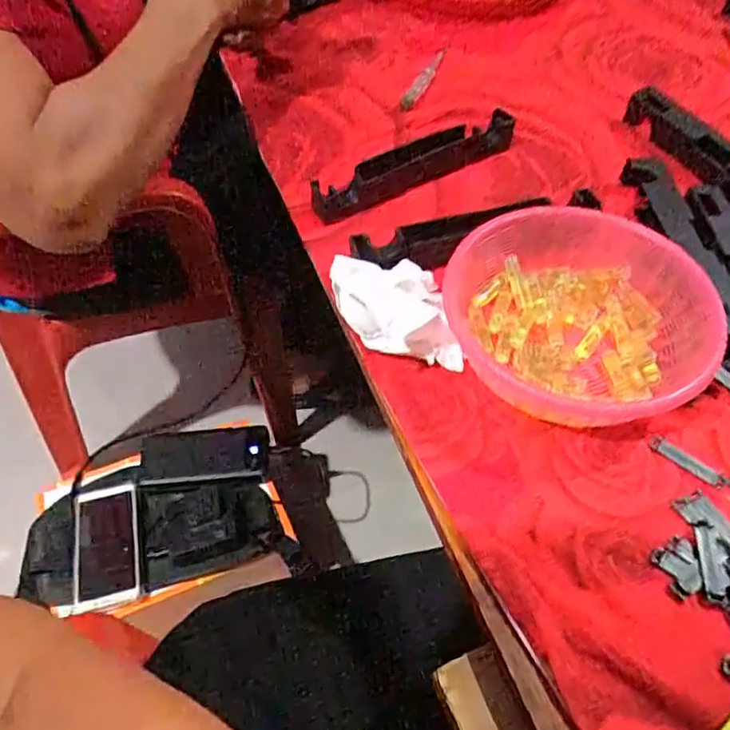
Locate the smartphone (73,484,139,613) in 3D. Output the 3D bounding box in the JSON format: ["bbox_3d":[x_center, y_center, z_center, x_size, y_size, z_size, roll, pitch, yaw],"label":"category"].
[{"bbox_3d":[-0.297,0.208,0.705,0.068,0.014,0.134,-11,54,-8],"label":"smartphone"}]

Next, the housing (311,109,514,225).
[{"bbox_3d":[0.047,-0.174,0.521,0.191,0.025,0.034,-25,57,-18],"label":"housing"}]

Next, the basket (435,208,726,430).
[{"bbox_3d":[0.147,-0.032,0.404,0.180,0.041,0.162,-7,54,-6],"label":"basket"}]

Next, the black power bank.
[{"bbox_3d":[-0.201,0.111,0.757,0.161,0.013,0.078,-2,53,-2],"label":"black power bank"}]

